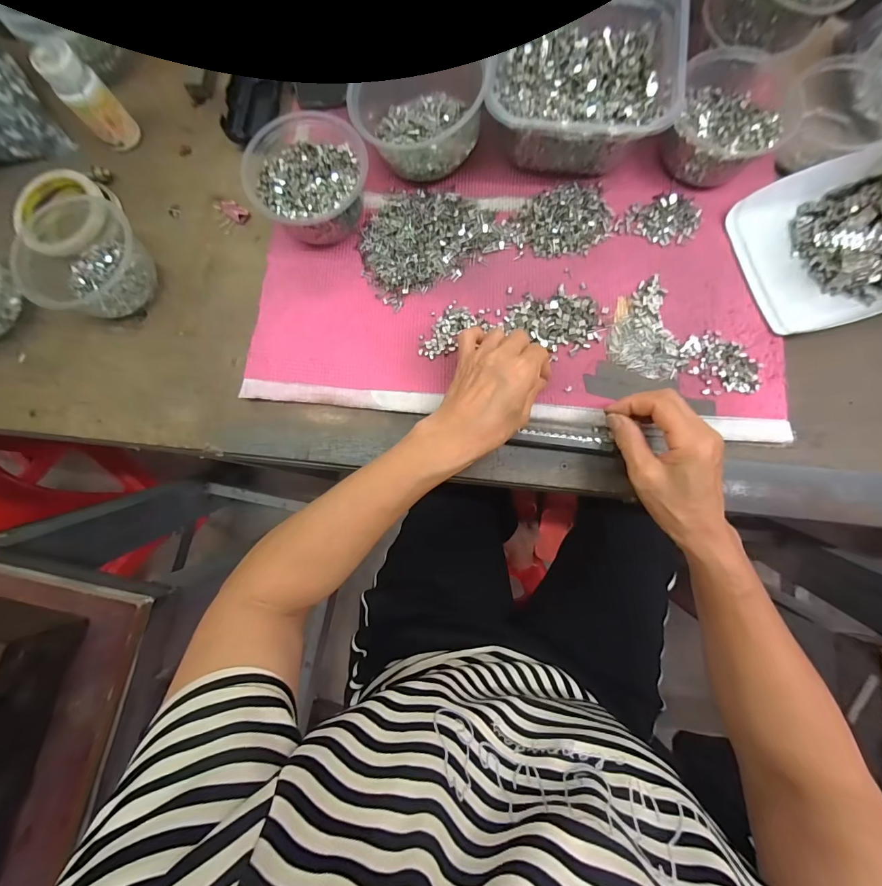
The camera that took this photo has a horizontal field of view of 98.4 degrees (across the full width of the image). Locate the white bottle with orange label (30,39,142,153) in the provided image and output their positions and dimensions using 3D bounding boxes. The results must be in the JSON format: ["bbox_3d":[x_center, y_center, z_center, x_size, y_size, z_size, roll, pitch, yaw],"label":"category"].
[{"bbox_3d":[-0.373,-0.365,0.403,0.042,0.075,0.044,44,86,8],"label":"white bottle with orange label"}]

